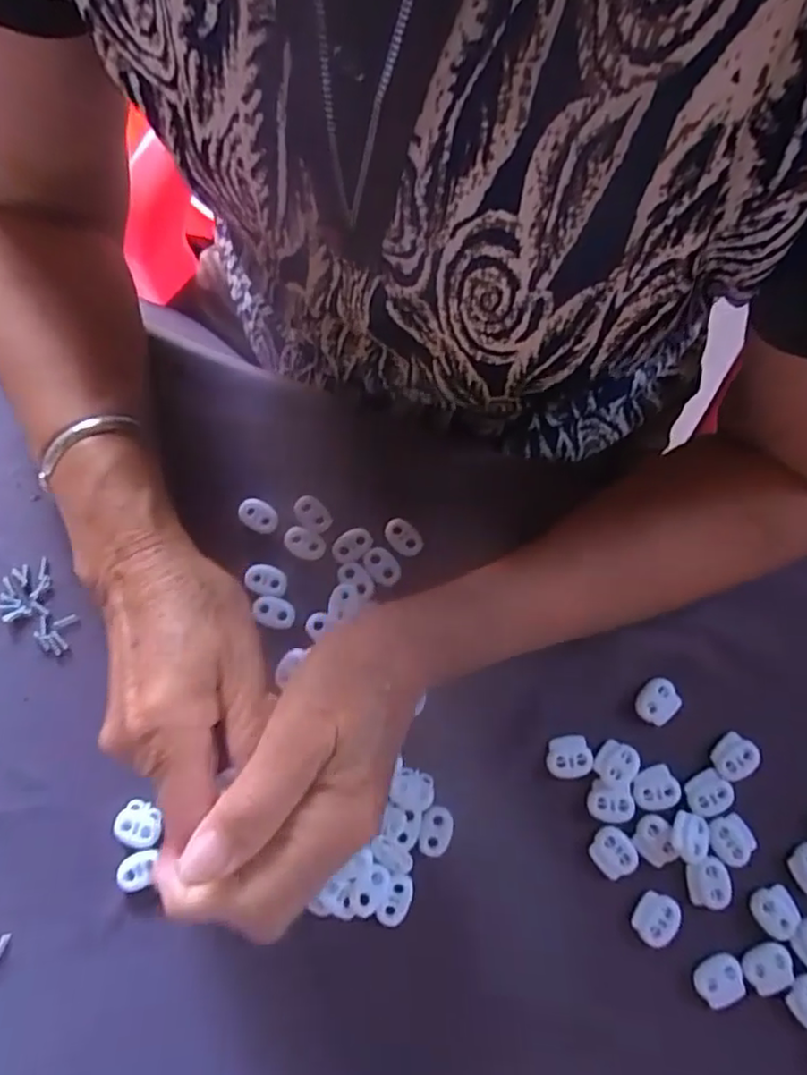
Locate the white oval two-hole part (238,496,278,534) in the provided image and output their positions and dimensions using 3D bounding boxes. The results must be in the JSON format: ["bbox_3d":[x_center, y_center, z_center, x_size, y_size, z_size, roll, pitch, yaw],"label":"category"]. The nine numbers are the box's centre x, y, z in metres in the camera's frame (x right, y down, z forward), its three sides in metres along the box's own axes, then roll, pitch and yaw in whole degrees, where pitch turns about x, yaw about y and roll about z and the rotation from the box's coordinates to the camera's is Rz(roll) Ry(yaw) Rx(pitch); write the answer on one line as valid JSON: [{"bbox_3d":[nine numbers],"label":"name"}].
[{"bbox_3d":[-0.079,-0.012,0.345,0.023,0.004,0.016,33,80,8],"label":"white oval two-hole part"}]

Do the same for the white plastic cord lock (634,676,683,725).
[{"bbox_3d":[0.129,0.083,0.324,0.018,0.005,0.022,44,82,9],"label":"white plastic cord lock"}]

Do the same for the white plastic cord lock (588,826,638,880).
[{"bbox_3d":[0.101,0.152,0.309,0.020,0.004,0.021,-44,80,-8],"label":"white plastic cord lock"}]

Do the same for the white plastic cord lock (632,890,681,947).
[{"bbox_3d":[0.120,0.181,0.302,0.019,0.004,0.023,24,79,6],"label":"white plastic cord lock"}]

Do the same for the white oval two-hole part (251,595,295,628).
[{"bbox_3d":[-0.068,0.039,0.335,0.022,0.004,0.015,17,78,5],"label":"white oval two-hole part"}]

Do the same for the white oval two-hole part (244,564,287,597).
[{"bbox_3d":[-0.073,0.022,0.338,0.022,0.004,0.015,15,78,4],"label":"white oval two-hole part"}]

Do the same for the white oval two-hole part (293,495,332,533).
[{"bbox_3d":[-0.049,-0.013,0.345,0.023,0.004,0.016,42,81,9],"label":"white oval two-hole part"}]

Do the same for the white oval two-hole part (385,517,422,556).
[{"bbox_3d":[0.000,-0.001,0.342,0.023,0.004,0.014,41,81,9],"label":"white oval two-hole part"}]

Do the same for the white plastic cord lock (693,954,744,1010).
[{"bbox_3d":[0.147,0.205,0.295,0.023,0.004,0.018,-37,79,-7],"label":"white plastic cord lock"}]

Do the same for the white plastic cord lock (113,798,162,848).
[{"bbox_3d":[-0.130,0.141,0.313,0.022,0.004,0.021,25,79,6],"label":"white plastic cord lock"}]

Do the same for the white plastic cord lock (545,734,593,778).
[{"bbox_3d":[0.082,0.109,0.318,0.022,0.004,0.019,-8,77,-1],"label":"white plastic cord lock"}]

